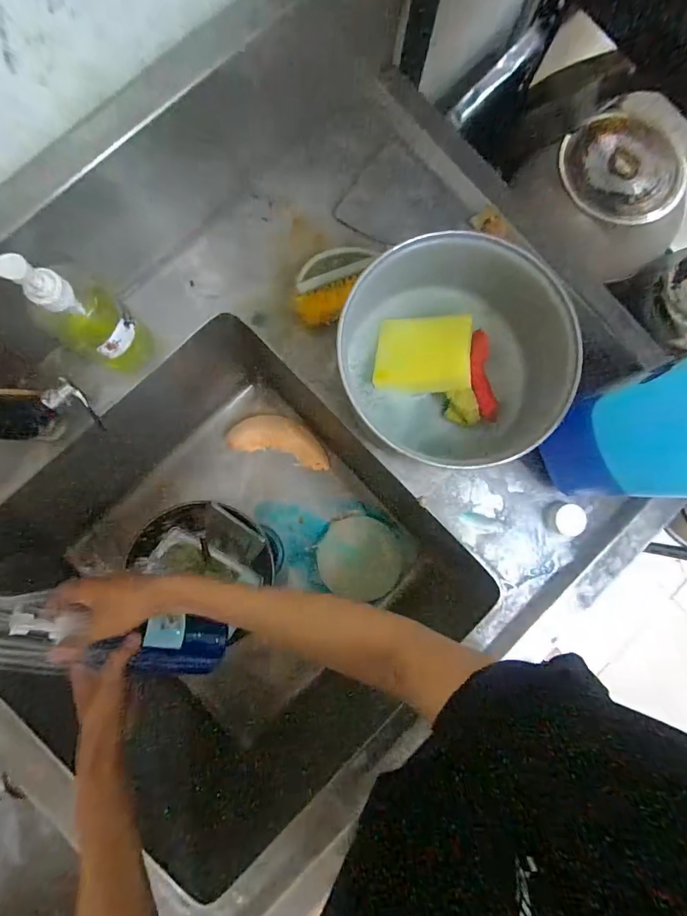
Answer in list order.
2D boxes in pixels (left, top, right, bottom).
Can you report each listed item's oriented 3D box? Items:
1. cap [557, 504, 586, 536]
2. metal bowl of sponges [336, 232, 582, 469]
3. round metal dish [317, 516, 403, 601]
[{"bbox_3d":[0.289,0.079,0.539,0.037,0.013,0.039,0,85,-4],"label":"cap"},{"bbox_3d":[0.121,-0.113,0.486,0.238,0.143,0.194,31,83,-1],"label":"metal bowl of sponges"},{"bbox_3d":[0.032,0.196,0.840,0.161,0.023,0.150,0,85,-4],"label":"round metal dish"}]

